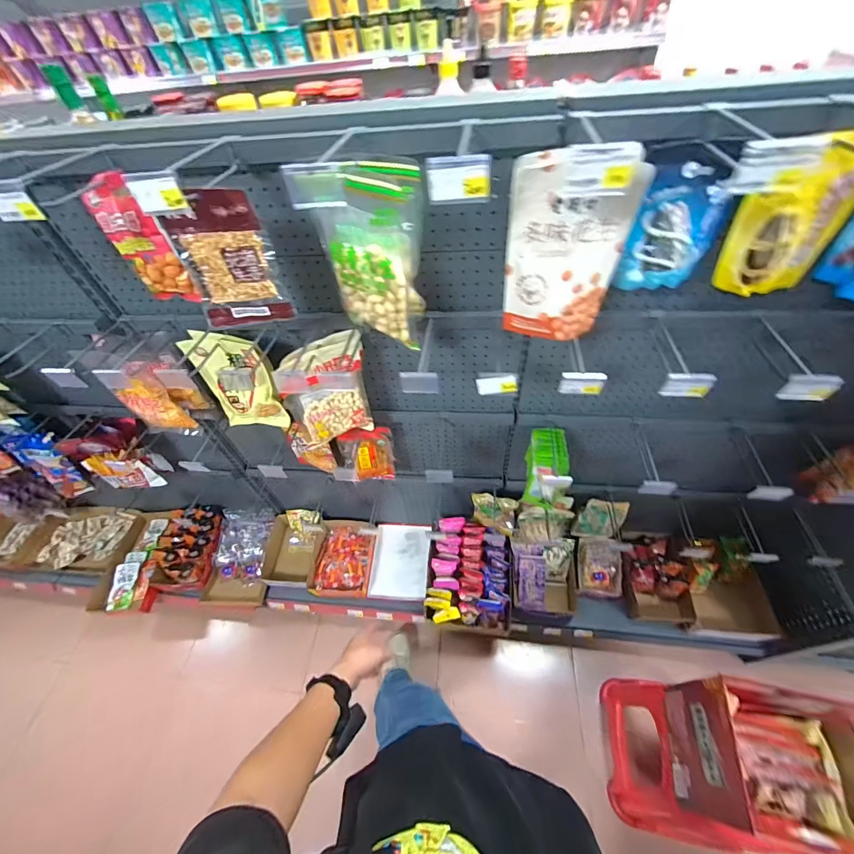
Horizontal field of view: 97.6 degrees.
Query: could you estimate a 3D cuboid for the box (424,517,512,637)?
[{"bbox_3d":[0.158,0.543,1.372,0.296,0.133,0.363,4,51,9],"label":"box"}]

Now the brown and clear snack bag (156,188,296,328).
[{"bbox_3d":[-0.297,-0.245,0.560,0.141,0.189,0.028,-5,51,1],"label":"brown and clear snack bag"}]

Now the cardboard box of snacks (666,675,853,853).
[{"bbox_3d":[0.711,0.679,0.745,0.318,0.243,0.244,6,52,10],"label":"cardboard box of snacks"}]

